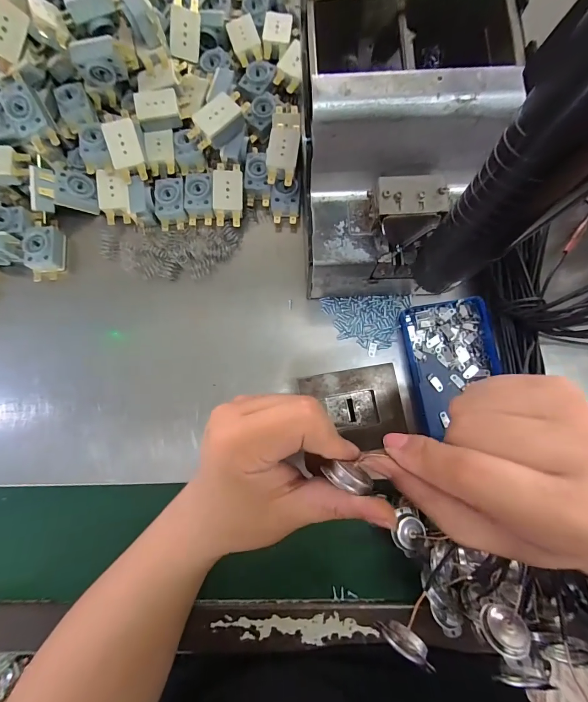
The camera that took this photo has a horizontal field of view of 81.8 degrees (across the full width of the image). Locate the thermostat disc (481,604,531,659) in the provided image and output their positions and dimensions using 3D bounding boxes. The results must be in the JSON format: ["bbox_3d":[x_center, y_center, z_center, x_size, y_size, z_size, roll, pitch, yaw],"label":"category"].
[{"bbox_3d":[0.130,0.172,0.209,0.024,0.010,0.027,-30,48,-11],"label":"thermostat disc"}]

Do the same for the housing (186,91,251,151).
[{"bbox_3d":[-0.066,-0.203,0.305,0.057,0.029,0.024,-44,83,-4],"label":"housing"}]

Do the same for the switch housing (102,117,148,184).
[{"bbox_3d":[-0.149,-0.177,0.302,0.028,0.015,0.048,-14,107,-8],"label":"switch housing"}]

